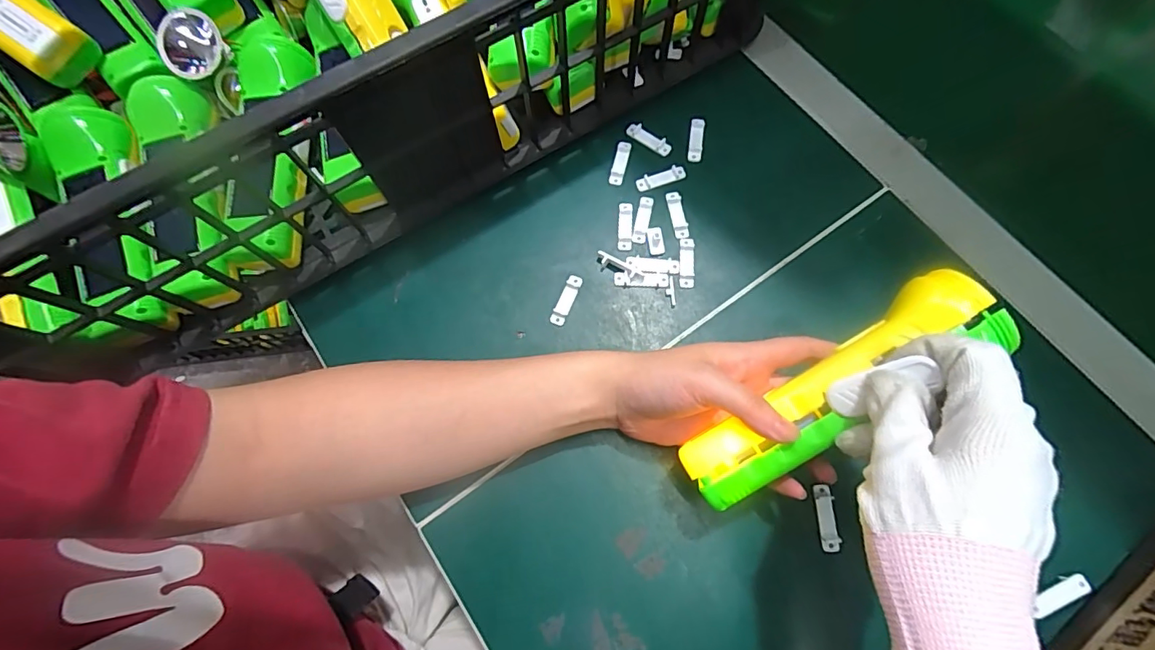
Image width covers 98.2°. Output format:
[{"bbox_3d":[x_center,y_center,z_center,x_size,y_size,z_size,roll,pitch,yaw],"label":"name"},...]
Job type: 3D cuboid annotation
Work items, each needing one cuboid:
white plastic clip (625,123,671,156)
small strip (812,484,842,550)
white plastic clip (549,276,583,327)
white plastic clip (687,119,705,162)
[{"bbox_3d":[0.054,-0.141,0.380,0.037,0.007,0.010,33,76,11],"label":"white plastic clip"},{"bbox_3d":[0.147,0.115,0.296,0.010,0.004,0.036,-2,72,0],"label":"small strip"},{"bbox_3d":[-0.008,-0.018,0.343,0.011,0.005,0.038,22,74,8],"label":"white plastic clip"},{"bbox_3d":[0.090,-0.140,0.378,0.011,0.005,0.034,8,73,4],"label":"white plastic clip"}]

